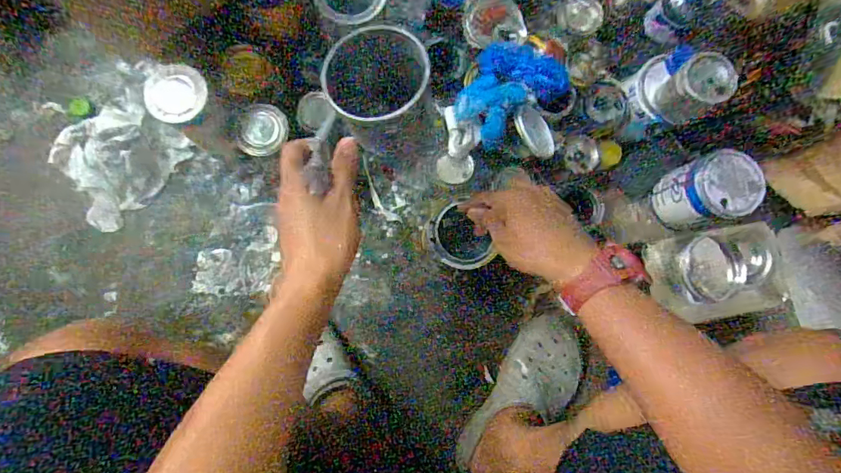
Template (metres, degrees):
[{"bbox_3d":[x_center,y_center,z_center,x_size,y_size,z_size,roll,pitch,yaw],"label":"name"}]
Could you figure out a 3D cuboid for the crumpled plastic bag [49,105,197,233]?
[{"bbox_3d":[-0.481,-0.123,0.707,0.145,0.064,0.190,41,84,1],"label":"crumpled plastic bag"}]

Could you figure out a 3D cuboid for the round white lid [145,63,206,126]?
[{"bbox_3d":[-0.301,-0.176,0.565,0.063,0.006,0.071,38,84,-17],"label":"round white lid"}]

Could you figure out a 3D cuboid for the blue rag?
[{"bbox_3d":[0.133,-0.231,0.706,0.182,0.040,0.130,-39,88,-5],"label":"blue rag"}]

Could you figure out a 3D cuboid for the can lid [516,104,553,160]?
[{"bbox_3d":[0.181,-0.163,0.707,0.070,0.008,0.084,-26,89,-38],"label":"can lid"}]

